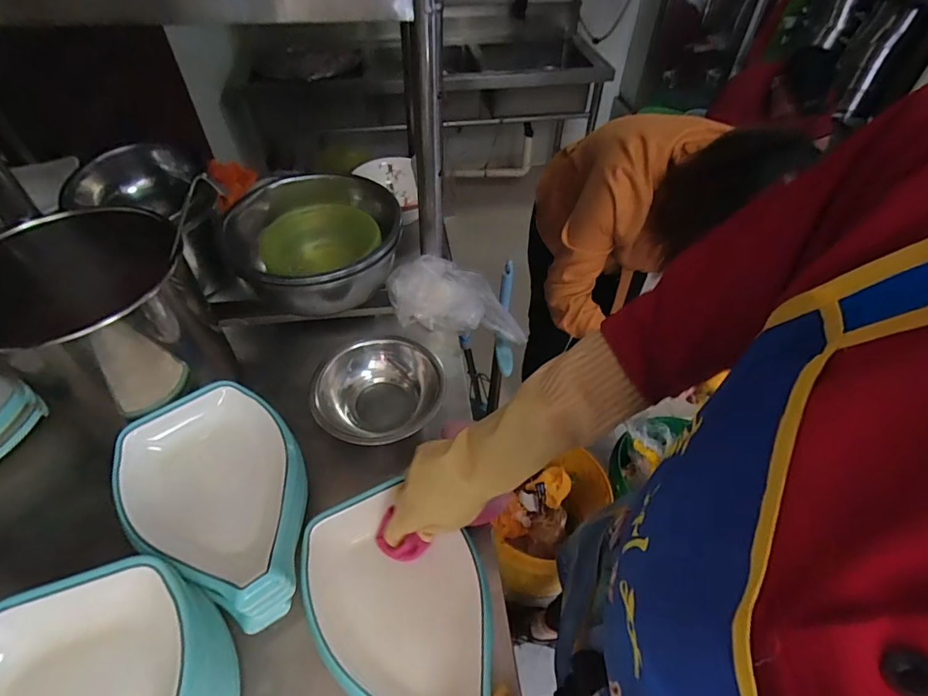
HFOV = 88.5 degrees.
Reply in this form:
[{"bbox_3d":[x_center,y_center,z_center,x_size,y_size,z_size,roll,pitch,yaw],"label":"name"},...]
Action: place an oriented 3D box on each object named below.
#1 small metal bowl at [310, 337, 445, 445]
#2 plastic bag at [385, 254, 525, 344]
[{"bbox_3d":[-0.117,0.059,0.642,0.140,0.062,0.167,20,51,16],"label":"small metal bowl"},{"bbox_3d":[0.011,-0.058,0.801,0.279,0.108,0.104,15,40,-37],"label":"plastic bag"}]

